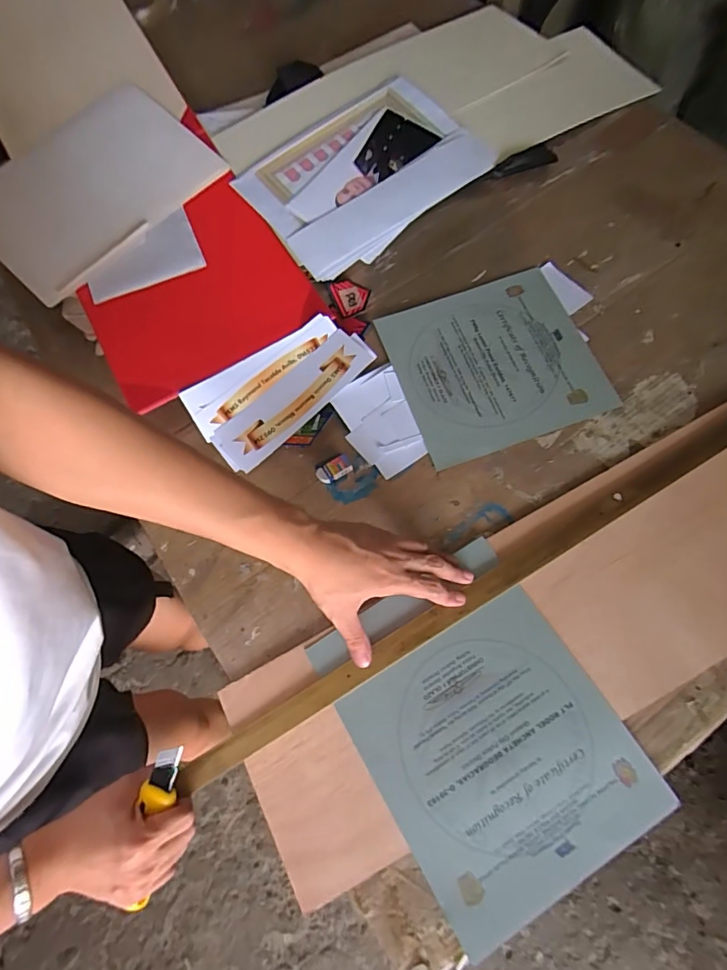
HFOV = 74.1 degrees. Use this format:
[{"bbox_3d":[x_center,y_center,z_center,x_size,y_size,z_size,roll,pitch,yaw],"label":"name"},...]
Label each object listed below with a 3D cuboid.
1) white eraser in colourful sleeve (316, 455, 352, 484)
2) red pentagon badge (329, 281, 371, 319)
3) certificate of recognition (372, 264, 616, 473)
[{"bbox_3d":[-0.033,-0.017,0.541,0.040,0.010,0.021,-28,72,-7],"label":"white eraser in colourful sleeve"},{"bbox_3d":[-0.015,-0.244,0.625,0.046,0.006,0.059,-19,68,-1],"label":"red pentagon badge"},{"bbox_3d":[0.153,-0.147,0.574,0.220,0.011,0.209,-19,68,-1],"label":"certificate of recognition"}]

